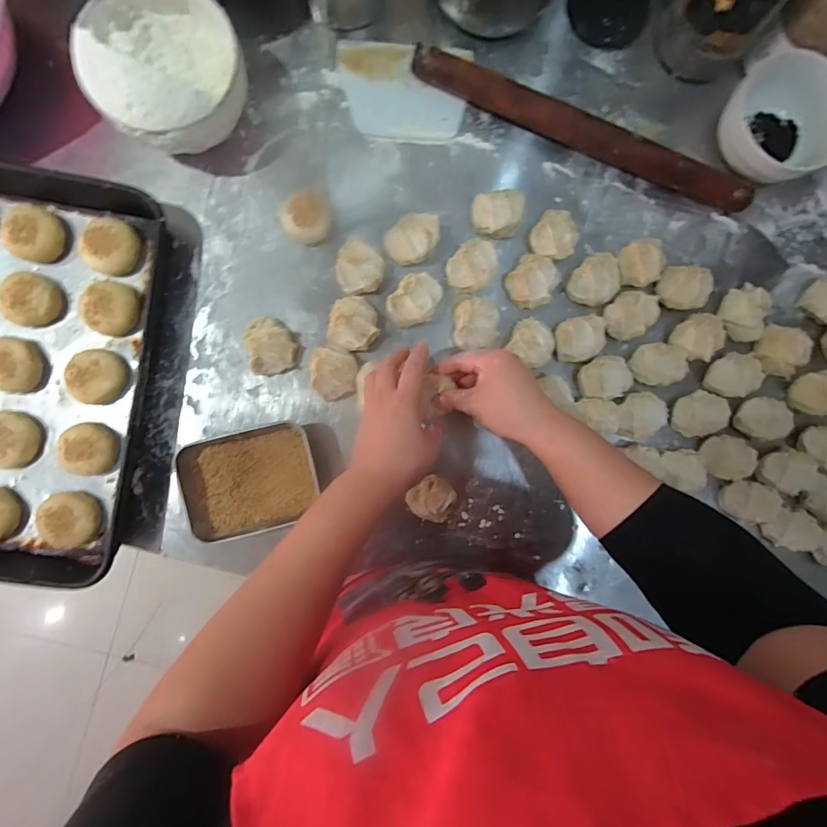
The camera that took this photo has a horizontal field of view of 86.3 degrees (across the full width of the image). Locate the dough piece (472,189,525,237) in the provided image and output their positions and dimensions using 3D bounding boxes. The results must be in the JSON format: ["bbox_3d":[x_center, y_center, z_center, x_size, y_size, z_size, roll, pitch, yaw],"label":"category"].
[{"bbox_3d":[0.096,-0.225,0.499,0.060,0.034,0.054,-6,90,-4],"label":"dough piece"}]

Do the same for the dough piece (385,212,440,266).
[{"bbox_3d":[0.000,-0.191,0.486,0.045,0.037,0.063,38,87,-3],"label":"dough piece"}]

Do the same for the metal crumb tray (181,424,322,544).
[{"bbox_3d":[-0.174,0.073,0.476,0.131,0.030,0.106,-13,90,-4],"label":"metal crumb tray"}]

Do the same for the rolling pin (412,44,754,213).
[{"bbox_3d":[0.197,-0.319,0.505,0.416,0.037,0.042,17,88,-4],"label":"rolling pin"}]

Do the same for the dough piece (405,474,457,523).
[{"bbox_3d":[0.022,0.095,0.491,0.048,0.037,0.045,0,89,-4],"label":"dough piece"}]

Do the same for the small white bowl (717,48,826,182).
[{"bbox_3d":[0.417,-0.333,0.510,0.112,0.067,0.132,-28,91,-4],"label":"small white bowl"}]

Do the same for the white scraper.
[{"bbox_3d":[-0.006,-0.373,0.507,0.143,0.005,0.116,-9,91,-4],"label":"white scraper"}]

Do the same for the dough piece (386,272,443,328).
[{"bbox_3d":[0.002,-0.123,0.490,0.046,0.037,0.062,37,87,-3],"label":"dough piece"}]

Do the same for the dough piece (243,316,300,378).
[{"bbox_3d":[-0.154,-0.075,0.479,0.056,0.035,0.063,-13,90,-4],"label":"dough piece"}]

